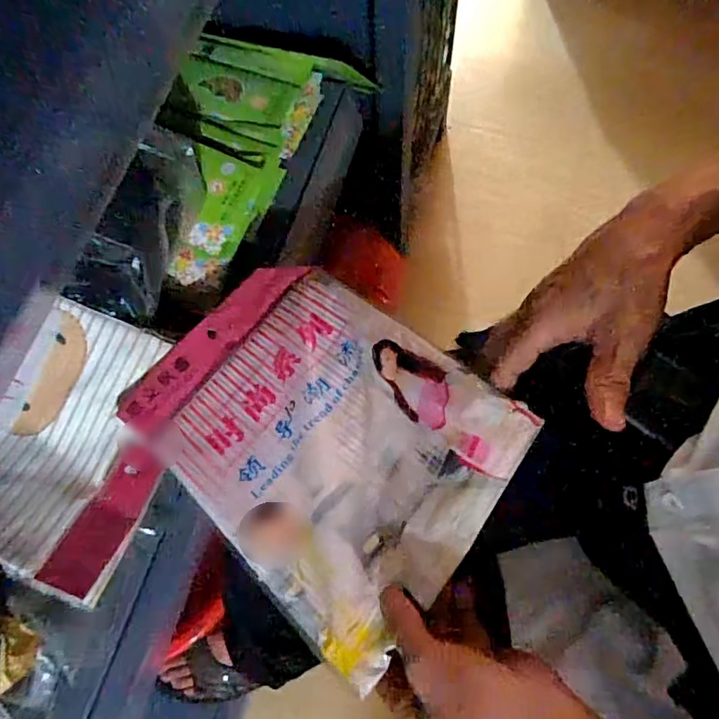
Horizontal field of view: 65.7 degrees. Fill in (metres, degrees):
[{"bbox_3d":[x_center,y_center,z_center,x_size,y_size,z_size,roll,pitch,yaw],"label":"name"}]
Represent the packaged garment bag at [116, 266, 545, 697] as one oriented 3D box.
[{"bbox_3d":[-0.048,0.049,0.442,0.318,0.040,0.220,36,90,36],"label":"packaged garment bag"}]

